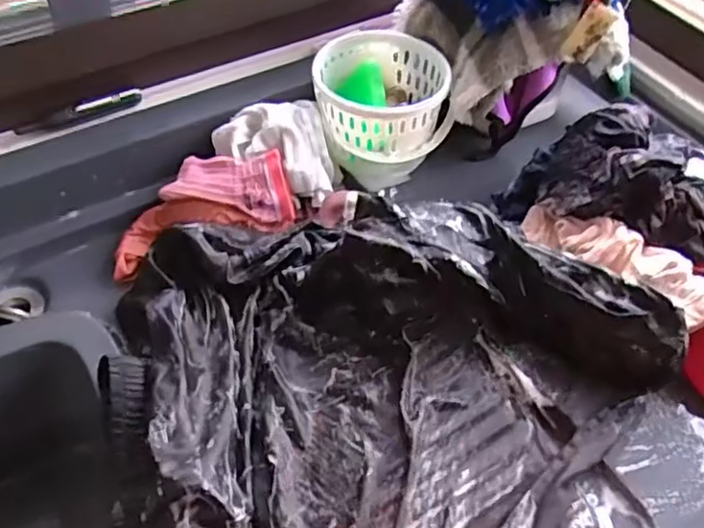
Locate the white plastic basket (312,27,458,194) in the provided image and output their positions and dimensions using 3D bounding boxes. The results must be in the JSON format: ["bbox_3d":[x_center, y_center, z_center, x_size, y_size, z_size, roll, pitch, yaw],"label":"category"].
[{"bbox_3d":[0.031,-0.167,0.676,0.134,0.092,0.139,-1,52,-4],"label":"white plastic basket"}]

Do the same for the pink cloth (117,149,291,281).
[{"bbox_3d":[-0.146,-0.053,0.621,0.175,0.054,0.084,-21,55,0],"label":"pink cloth"}]

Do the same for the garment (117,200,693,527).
[{"bbox_3d":[0.040,0.111,0.480,0.412,0.083,0.425,-9,53,-11],"label":"garment"}]

